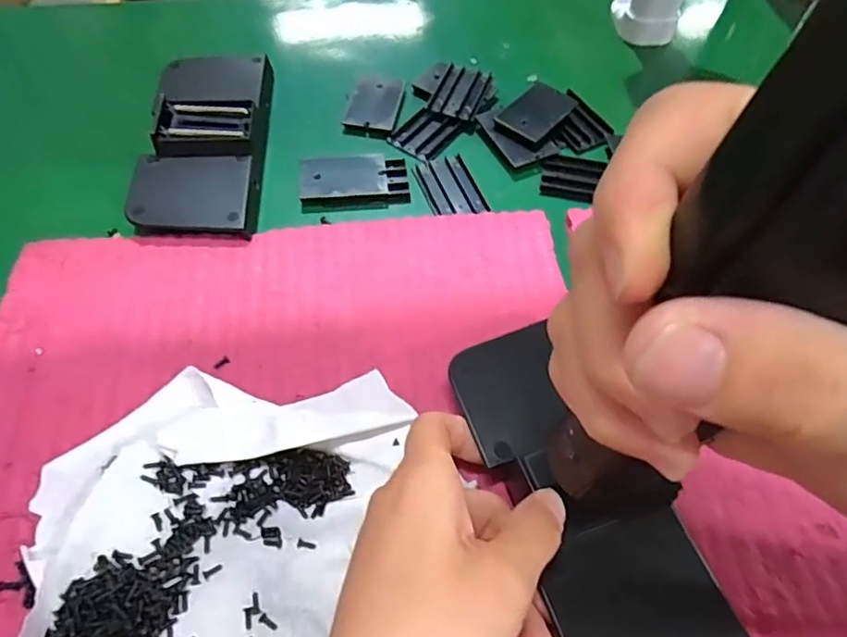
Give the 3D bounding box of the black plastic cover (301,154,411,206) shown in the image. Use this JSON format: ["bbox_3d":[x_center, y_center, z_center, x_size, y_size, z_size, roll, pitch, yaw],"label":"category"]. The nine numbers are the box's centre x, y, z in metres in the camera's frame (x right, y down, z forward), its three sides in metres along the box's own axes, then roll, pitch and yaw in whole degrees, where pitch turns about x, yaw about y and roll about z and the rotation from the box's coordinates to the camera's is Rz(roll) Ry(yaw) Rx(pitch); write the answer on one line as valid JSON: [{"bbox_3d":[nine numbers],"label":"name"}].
[{"bbox_3d":[-0.044,-0.091,0.379,0.069,0.005,0.038,-3,57,-4],"label":"black plastic cover"}]

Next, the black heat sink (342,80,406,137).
[{"bbox_3d":[-0.035,-0.154,0.422,0.036,0.004,0.058,9,57,4],"label":"black heat sink"}]

